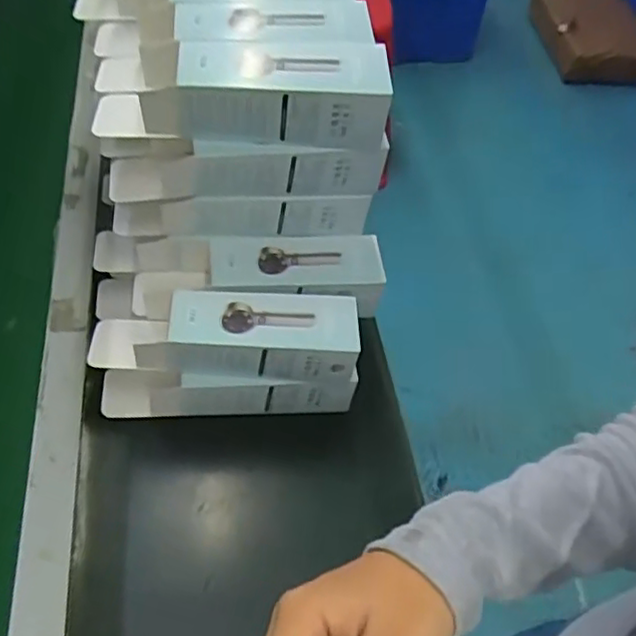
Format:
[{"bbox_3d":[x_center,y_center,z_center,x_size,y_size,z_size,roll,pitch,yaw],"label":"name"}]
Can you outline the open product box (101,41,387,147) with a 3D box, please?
[{"bbox_3d":[-0.063,-0.179,0.531,0.229,0.062,0.070,0,50,-6],"label":"open product box"}]

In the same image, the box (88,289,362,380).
[{"bbox_3d":[-0.082,0.014,0.591,0.230,0.056,0.067,1,50,-5],"label":"box"}]

